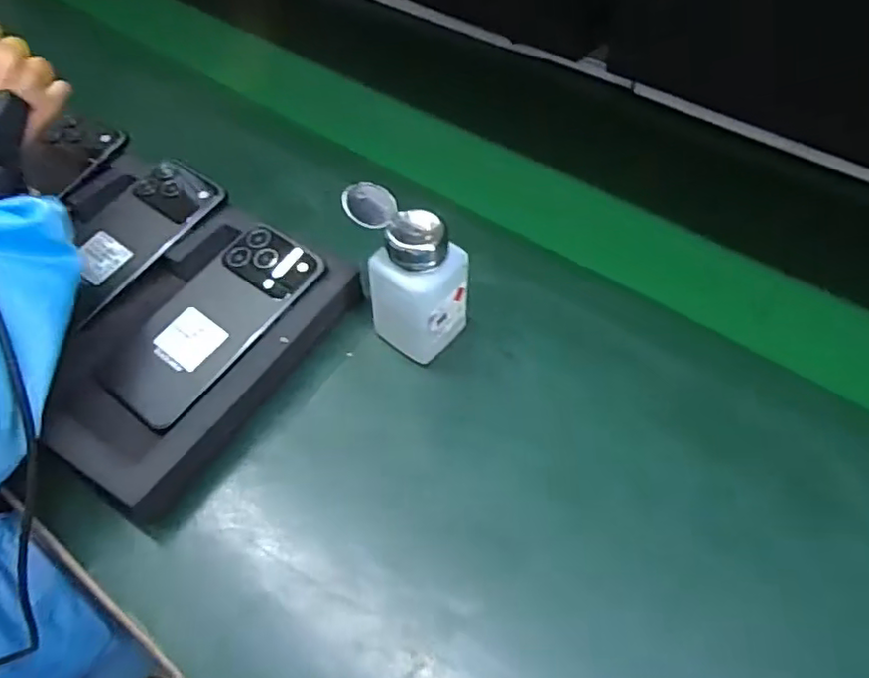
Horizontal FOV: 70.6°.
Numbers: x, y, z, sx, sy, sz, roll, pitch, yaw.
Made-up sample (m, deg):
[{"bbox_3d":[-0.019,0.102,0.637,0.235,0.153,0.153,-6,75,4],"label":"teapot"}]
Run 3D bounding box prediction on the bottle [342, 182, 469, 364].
[{"bbox_3d":[-0.018,-0.044,0.416,0.075,0.113,0.055,36,61,22],"label":"bottle"}]

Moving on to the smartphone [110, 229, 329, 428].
[{"bbox_3d":[-0.157,-0.017,0.431,0.081,0.013,0.159,32,71,25],"label":"smartphone"}]

